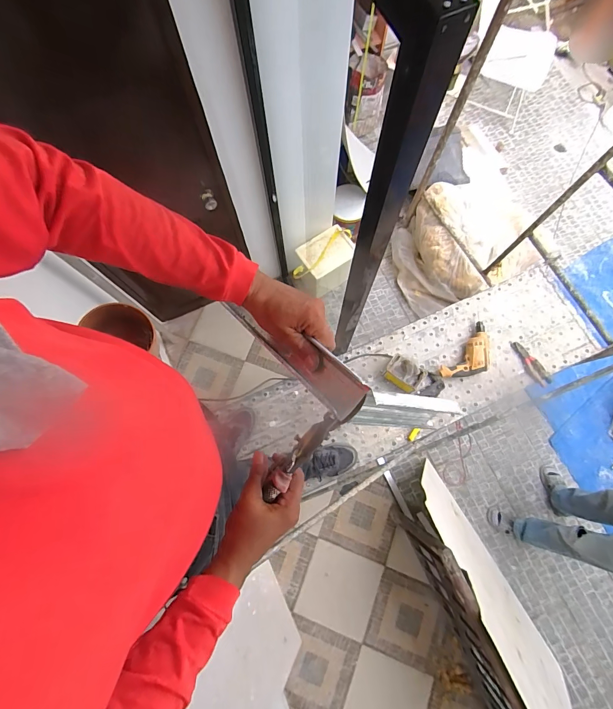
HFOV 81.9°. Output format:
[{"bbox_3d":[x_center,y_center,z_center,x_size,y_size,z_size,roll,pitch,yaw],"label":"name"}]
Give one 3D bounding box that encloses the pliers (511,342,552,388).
[{"bbox_3d":[0.890,0.033,1.397,0.060,0.015,0.196,-27,75,-7],"label":"pliers"}]

